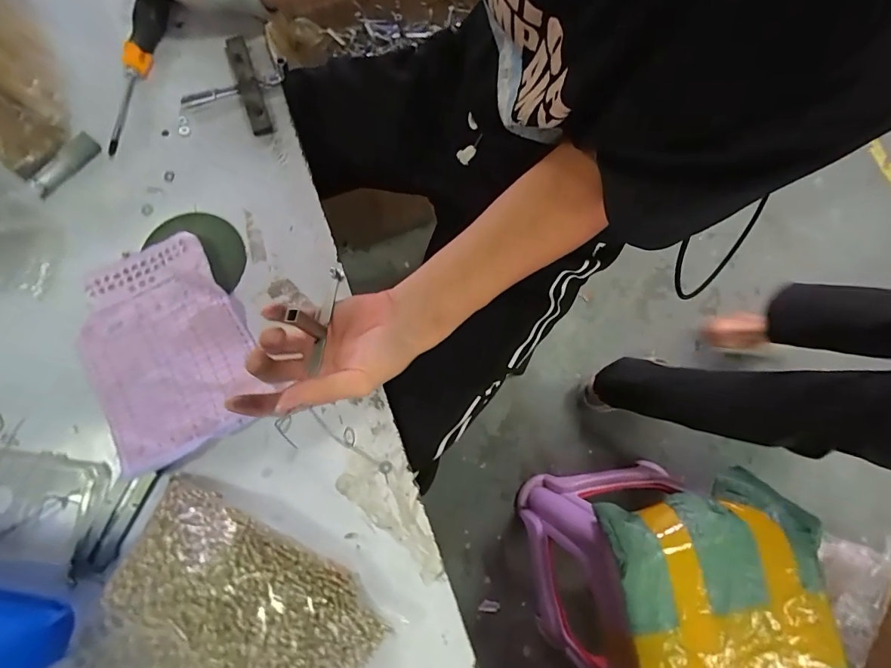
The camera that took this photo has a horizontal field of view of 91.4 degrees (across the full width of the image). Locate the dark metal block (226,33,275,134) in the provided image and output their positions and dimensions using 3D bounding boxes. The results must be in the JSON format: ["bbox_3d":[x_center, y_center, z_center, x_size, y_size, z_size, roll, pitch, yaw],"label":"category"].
[{"bbox_3d":[-0.219,-0.275,0.482,0.021,0.013,0.121,-19,78,-6],"label":"dark metal block"}]

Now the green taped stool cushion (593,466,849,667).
[{"bbox_3d":[0.404,0.404,0.634,0.312,0.121,0.349,-5,77,-3],"label":"green taped stool cushion"}]

